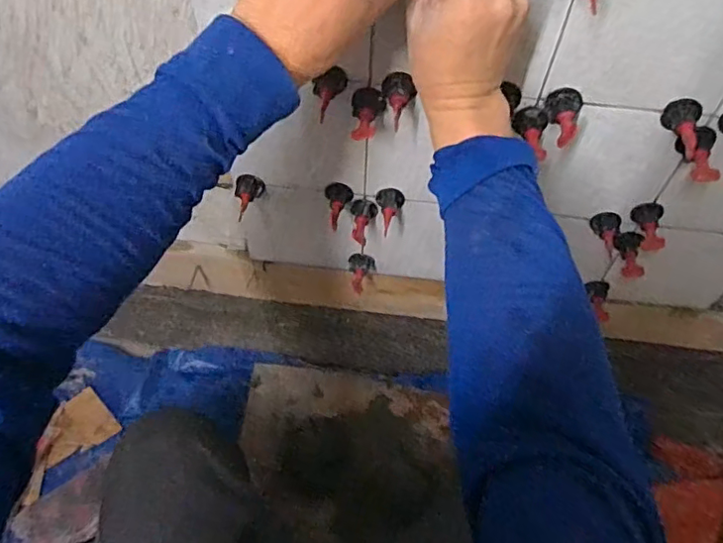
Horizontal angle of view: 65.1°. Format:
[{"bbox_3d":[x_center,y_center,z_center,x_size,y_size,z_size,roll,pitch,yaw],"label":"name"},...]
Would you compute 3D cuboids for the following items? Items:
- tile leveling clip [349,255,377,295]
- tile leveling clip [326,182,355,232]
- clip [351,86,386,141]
[{"bbox_3d":[-0.001,0.006,0.722,0.035,0.032,0.045,9,56,4],"label":"tile leveling clip"},{"bbox_3d":[-0.024,-0.072,0.619,0.029,0.026,0.049,1,56,-1],"label":"tile leveling clip"},{"bbox_3d":[0.005,-0.141,0.512,0.030,0.024,0.050,5,56,1],"label":"clip"}]

